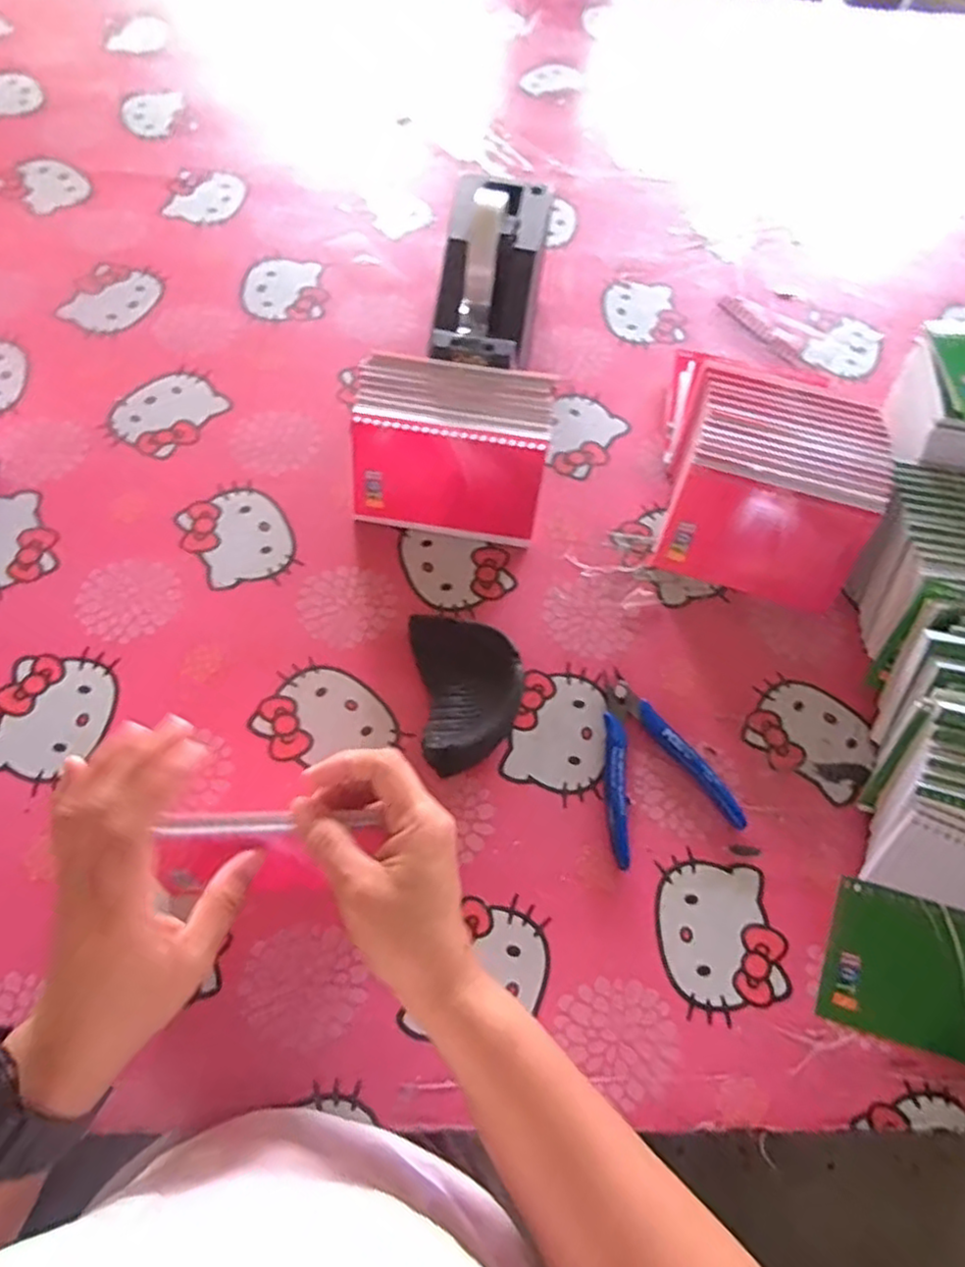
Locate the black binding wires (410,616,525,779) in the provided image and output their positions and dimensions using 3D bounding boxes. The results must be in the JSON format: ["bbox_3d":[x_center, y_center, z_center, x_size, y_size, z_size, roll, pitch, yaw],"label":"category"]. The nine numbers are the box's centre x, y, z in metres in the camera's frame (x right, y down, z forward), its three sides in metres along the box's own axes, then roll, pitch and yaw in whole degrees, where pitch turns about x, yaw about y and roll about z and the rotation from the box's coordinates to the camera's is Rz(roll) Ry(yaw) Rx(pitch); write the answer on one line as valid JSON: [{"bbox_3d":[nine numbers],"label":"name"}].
[{"bbox_3d":[-0.008,0.036,0.443,0.065,0.025,0.100,-6,65,-6],"label":"black binding wires"}]

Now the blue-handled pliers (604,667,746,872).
[{"bbox_3d":[0.106,0.081,0.437,0.081,0.013,0.110,-15,67,-10],"label":"blue-handled pliers"}]

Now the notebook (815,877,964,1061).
[{"bbox_3d":[0.265,0.198,0.394,0.130,0.005,0.077,16,80,4],"label":"notebook"}]

